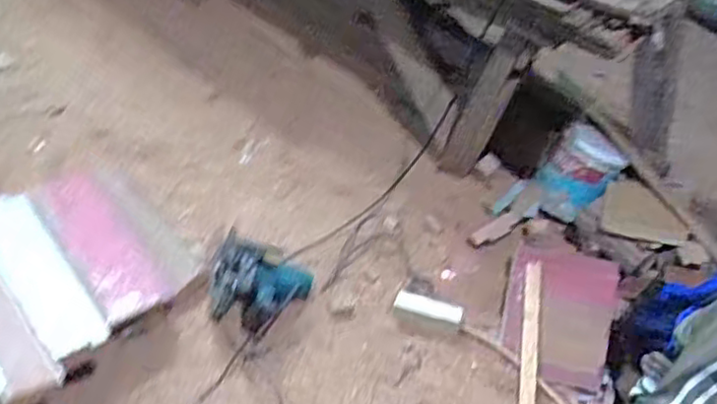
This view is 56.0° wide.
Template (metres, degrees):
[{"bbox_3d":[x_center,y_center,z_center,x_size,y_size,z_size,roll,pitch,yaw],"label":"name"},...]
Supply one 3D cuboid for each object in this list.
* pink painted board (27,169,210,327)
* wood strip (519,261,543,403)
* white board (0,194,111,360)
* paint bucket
[{"bbox_3d":[-0.551,0.082,1.542,0.367,0.029,0.335,49,26,-1],"label":"pink painted board"},{"bbox_3d":[0.389,0.345,1.533,0.040,0.013,0.441,7,65,4],"label":"wood strip"},{"bbox_3d":[-0.638,0.138,1.340,0.362,0.022,0.131,53,39,10],"label":"white board"},{"bbox_3d":[0.556,-0.071,1.715,0.172,0.161,0.191,31,55,22],"label":"paint bucket"}]

